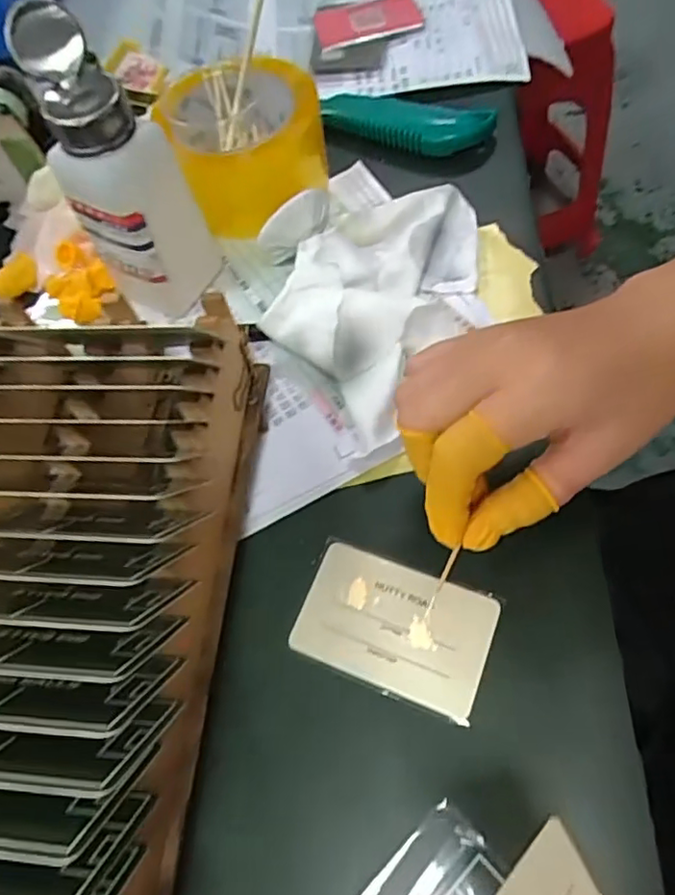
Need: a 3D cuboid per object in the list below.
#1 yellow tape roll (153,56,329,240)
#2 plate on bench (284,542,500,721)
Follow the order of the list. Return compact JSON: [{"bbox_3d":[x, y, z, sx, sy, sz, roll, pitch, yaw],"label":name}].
[{"bbox_3d":[-0.058,-0.198,0.405,0.094,0.078,0.094,-3,61,6],"label":"yellow tape roll"},{"bbox_3d":[0.026,0.080,0.274,0.084,0.004,0.053,18,68,17],"label":"plate on bench"}]

